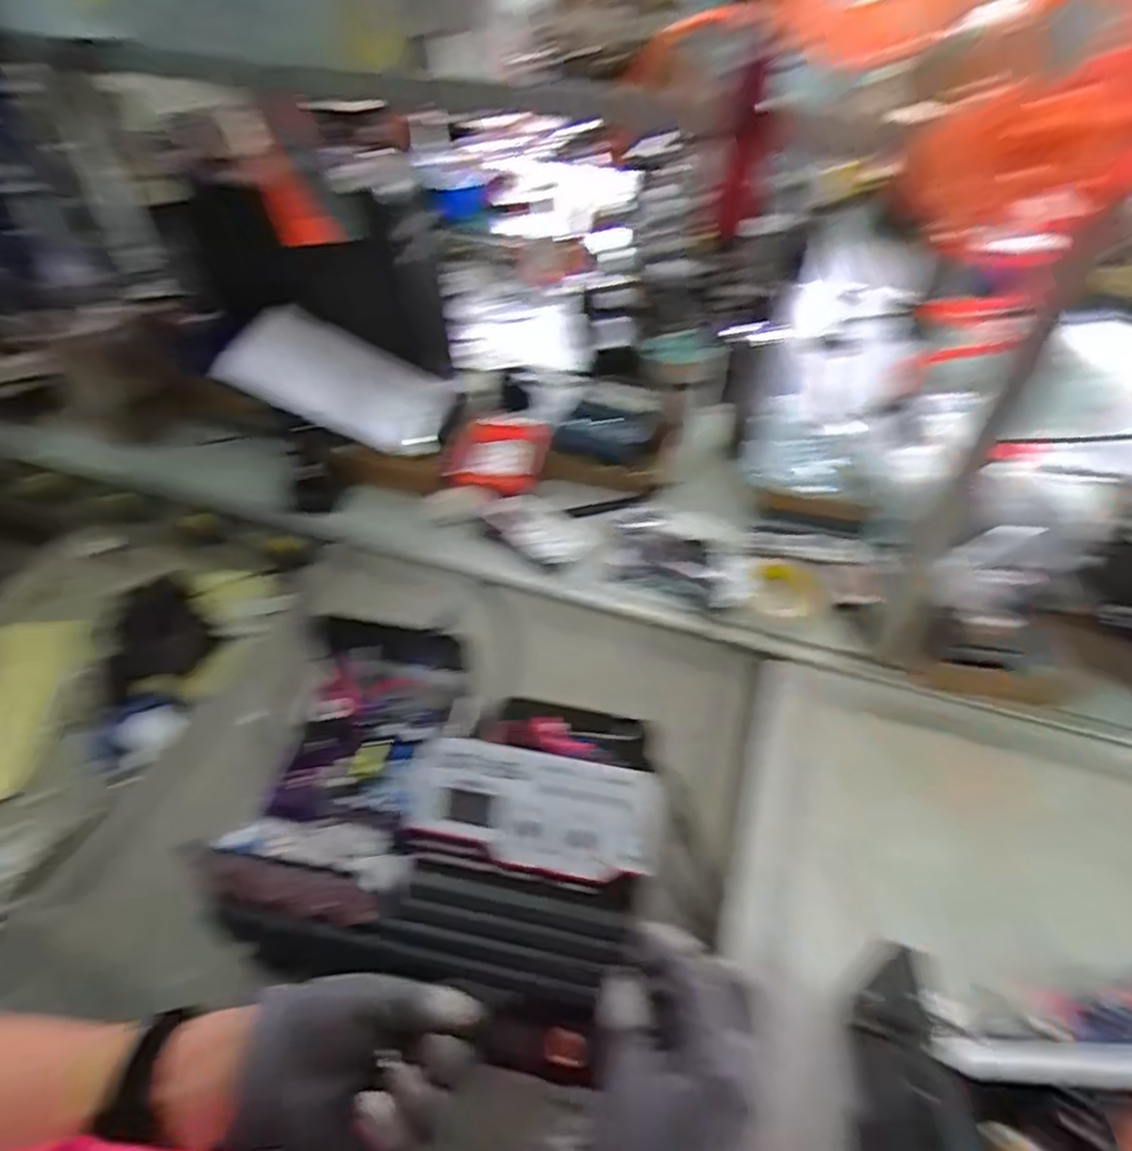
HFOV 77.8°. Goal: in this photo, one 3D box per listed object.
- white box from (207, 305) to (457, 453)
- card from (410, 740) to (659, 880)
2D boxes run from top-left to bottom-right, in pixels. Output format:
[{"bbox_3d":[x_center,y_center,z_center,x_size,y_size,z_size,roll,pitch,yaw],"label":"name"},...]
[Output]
[{"bbox_3d":[-0.330,-0.297,1.052,0.314,0.033,0.194,18,54,-25],"label":"white box"},{"bbox_3d":[-0.021,0.146,0.441,0.154,0.008,0.067,7,78,9],"label":"card"}]

